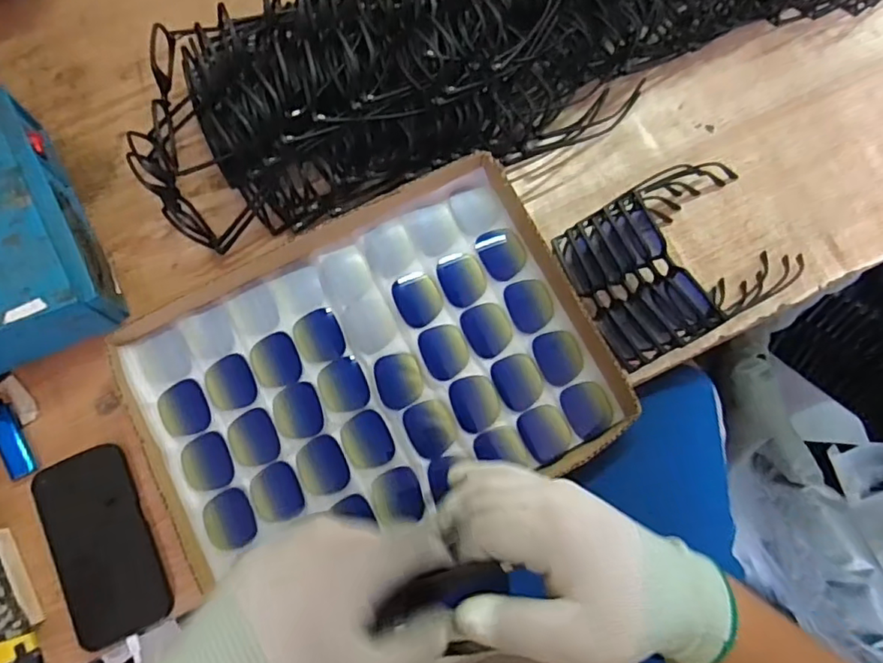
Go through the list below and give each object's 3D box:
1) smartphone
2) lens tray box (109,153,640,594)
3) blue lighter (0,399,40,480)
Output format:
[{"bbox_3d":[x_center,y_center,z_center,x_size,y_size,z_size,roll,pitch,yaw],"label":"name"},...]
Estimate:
[{"bbox_3d":[-0.307,0.192,0.523,0.084,0.010,0.166,-23,80,-5],"label":"smartphone"},{"bbox_3d":[-0.062,0.042,0.536,0.398,0.043,0.284,-26,80,-5],"label":"lens tray box"},{"bbox_3d":[-0.404,0.100,0.542,0.022,0.011,0.078,-29,80,-6],"label":"blue lighter"}]

